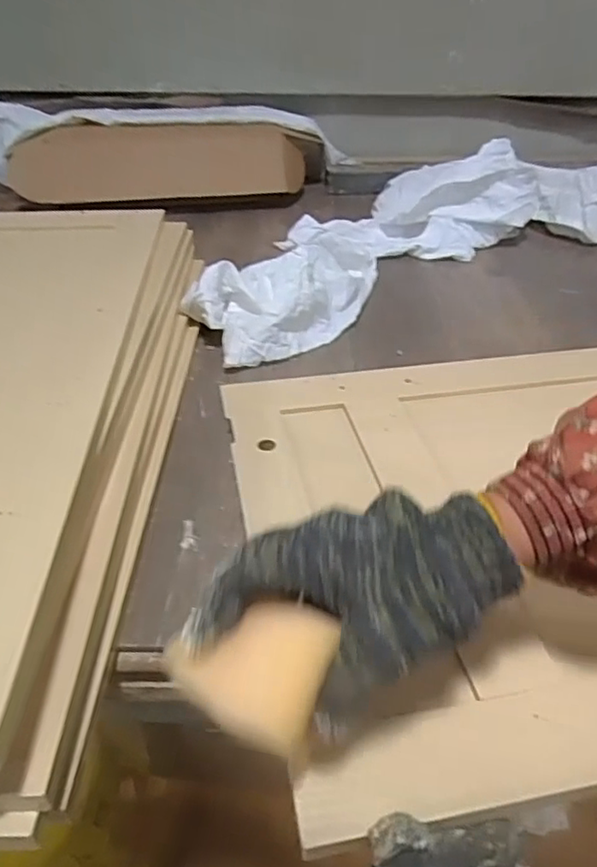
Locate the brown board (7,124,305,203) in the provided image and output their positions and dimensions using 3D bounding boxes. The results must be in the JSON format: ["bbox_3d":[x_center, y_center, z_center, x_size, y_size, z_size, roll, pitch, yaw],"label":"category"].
[{"bbox_3d":[-0.223,-0.453,1.038,0.475,0.113,0.055,-5,27,-9],"label":"brown board"}]

